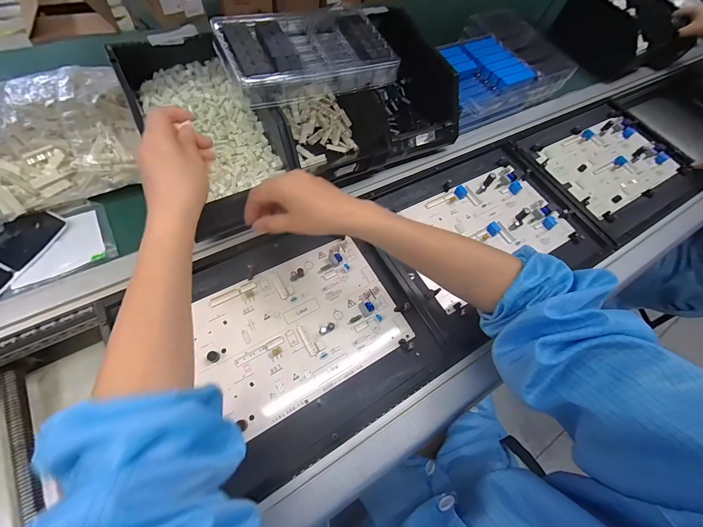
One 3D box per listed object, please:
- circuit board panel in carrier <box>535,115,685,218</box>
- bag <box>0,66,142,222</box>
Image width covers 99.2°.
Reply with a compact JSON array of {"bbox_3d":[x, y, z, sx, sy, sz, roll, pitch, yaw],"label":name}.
[{"bbox_3d":[0.493,-0.198,0.573,0.251,0.014,0.166,-26,69,-18],"label":"circuit board panel in carrier"},{"bbox_3d":[-0.393,-0.165,0.403,0.175,0.080,0.176,-22,69,-18],"label":"bag"}]

